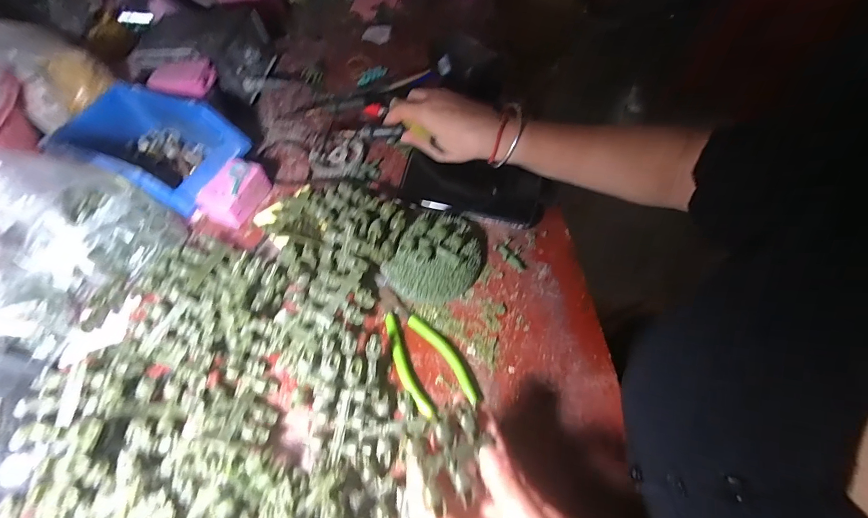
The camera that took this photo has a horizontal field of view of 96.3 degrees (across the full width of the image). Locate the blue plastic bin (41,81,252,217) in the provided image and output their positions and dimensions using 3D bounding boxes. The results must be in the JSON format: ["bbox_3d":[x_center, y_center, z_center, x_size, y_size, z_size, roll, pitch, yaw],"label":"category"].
[{"bbox_3d":[-0.343,-0.135,0.473,0.188,0.073,0.128,18,61,12],"label":"blue plastic bin"}]

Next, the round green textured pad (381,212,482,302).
[{"bbox_3d":[0.004,-0.006,0.409,0.087,0.038,0.106,22,62,14],"label":"round green textured pad"}]

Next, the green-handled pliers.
[{"bbox_3d":[-0.019,0.075,0.374,0.057,0.011,0.152,-24,61,-13],"label":"green-handled pliers"}]

